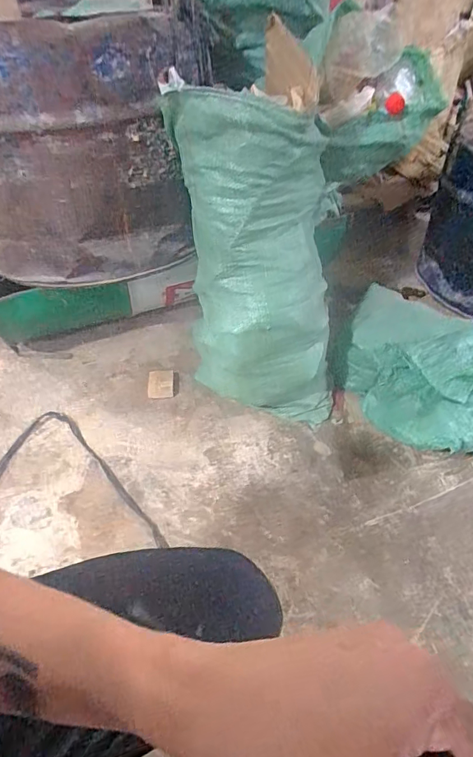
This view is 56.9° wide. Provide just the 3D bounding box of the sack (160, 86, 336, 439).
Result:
[{"bbox_3d":[0.042,-0.182,0.826,0.313,0.578,0.249,0,46,1],"label":"sack"}]

